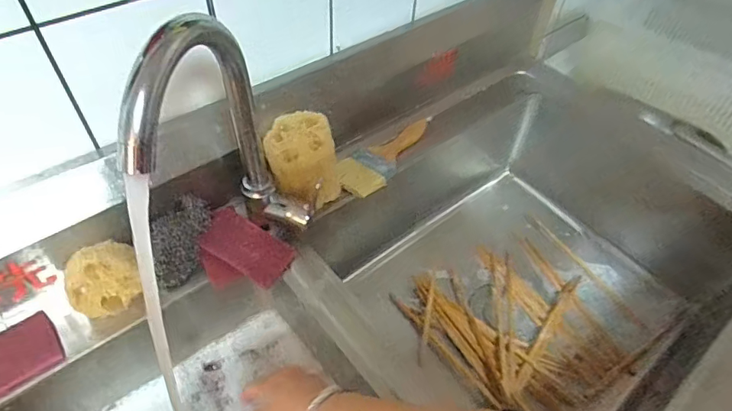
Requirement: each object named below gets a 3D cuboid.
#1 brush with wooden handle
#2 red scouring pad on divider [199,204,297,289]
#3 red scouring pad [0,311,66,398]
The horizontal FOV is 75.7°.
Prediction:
[{"bbox_3d":[0.031,-0.077,0.675,0.063,0.017,0.188,32,55,22],"label":"brush with wooden handle"},{"bbox_3d":[-0.142,0.047,0.554,0.111,0.010,0.060,34,60,14],"label":"red scouring pad on divider"},{"bbox_3d":[-0.351,0.151,0.467,0.081,0.017,0.062,-33,58,-26],"label":"red scouring pad"}]

